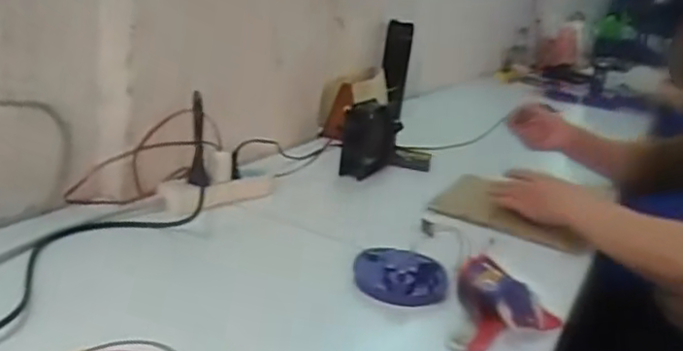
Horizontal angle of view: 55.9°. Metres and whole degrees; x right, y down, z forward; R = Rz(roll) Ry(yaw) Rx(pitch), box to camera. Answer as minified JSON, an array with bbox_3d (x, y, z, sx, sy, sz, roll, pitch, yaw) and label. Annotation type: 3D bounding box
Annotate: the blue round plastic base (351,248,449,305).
[{"bbox_3d":[0.067,0.113,0.724,0.104,0.035,0.092,8,19,0],"label":"blue round plastic base"}]

